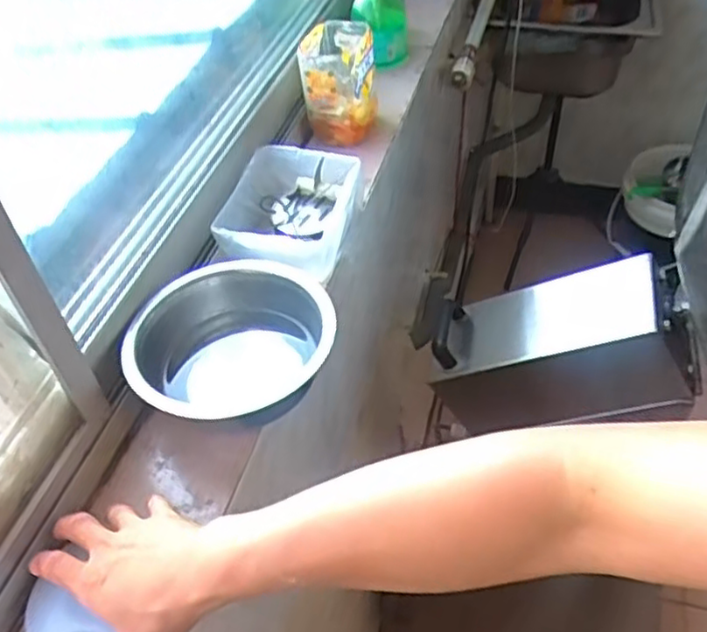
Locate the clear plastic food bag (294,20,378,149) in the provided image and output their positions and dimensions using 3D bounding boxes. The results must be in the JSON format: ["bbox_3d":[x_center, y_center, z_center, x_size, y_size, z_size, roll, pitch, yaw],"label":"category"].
[{"bbox_3d":[-0.021,-0.317,0.949,0.097,0.118,0.126,-7,46,-2],"label":"clear plastic food bag"}]

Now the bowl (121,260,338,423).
[{"bbox_3d":[-0.118,0.036,0.663,0.173,0.080,0.181,-2,46,3],"label":"bowl"}]

